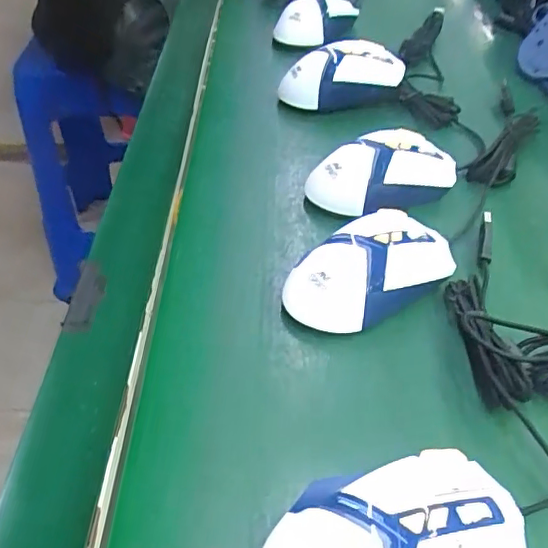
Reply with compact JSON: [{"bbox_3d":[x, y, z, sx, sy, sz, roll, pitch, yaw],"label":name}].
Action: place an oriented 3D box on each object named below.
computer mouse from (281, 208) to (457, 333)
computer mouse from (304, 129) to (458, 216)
[{"bbox_3d":[0.067,-0.007,0.387,0.125,0.043,0.081,-31,55,-28],"label":"computer mouse"},{"bbox_3d":[0.084,-0.084,0.455,0.125,0.042,0.068,-14,48,-15],"label":"computer mouse"}]

